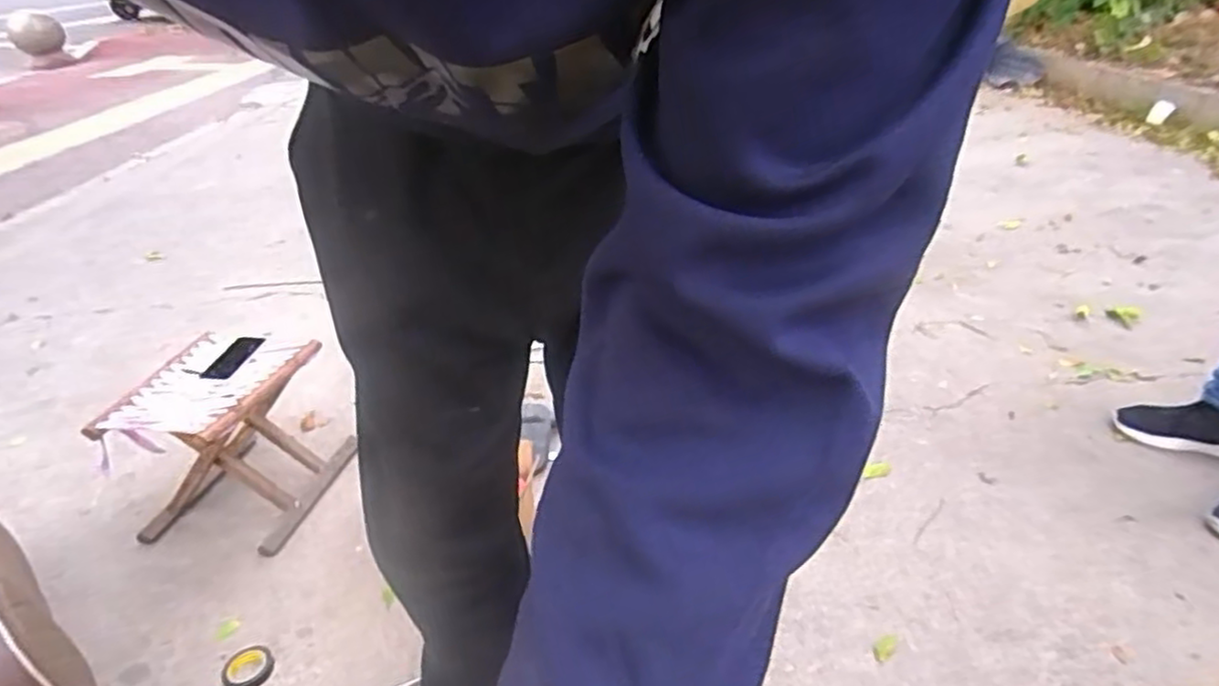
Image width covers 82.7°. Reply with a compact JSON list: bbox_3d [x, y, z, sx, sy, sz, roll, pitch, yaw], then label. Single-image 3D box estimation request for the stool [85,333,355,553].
[{"bbox_3d":[-0.695,0.186,1.301,0.298,0.281,0.290,7,31,11],"label":"stool"}]

